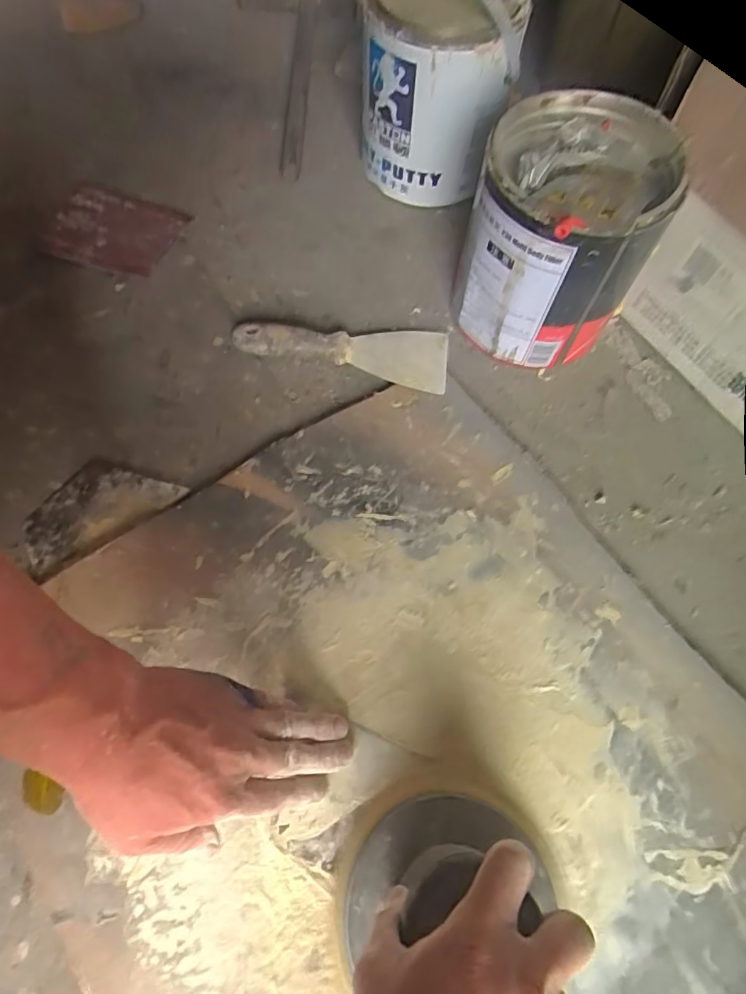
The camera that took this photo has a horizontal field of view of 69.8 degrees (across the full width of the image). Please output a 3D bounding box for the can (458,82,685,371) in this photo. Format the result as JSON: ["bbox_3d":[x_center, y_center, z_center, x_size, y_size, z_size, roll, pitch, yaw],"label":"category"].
[{"bbox_3d":[0.158,-0.223,0.473,0.141,0.166,0.156,18,66,6],"label":"can"}]

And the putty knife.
[{"bbox_3d":[-0.027,-0.146,0.506,0.196,0.019,0.064,11,66,2],"label":"putty knife"}]

